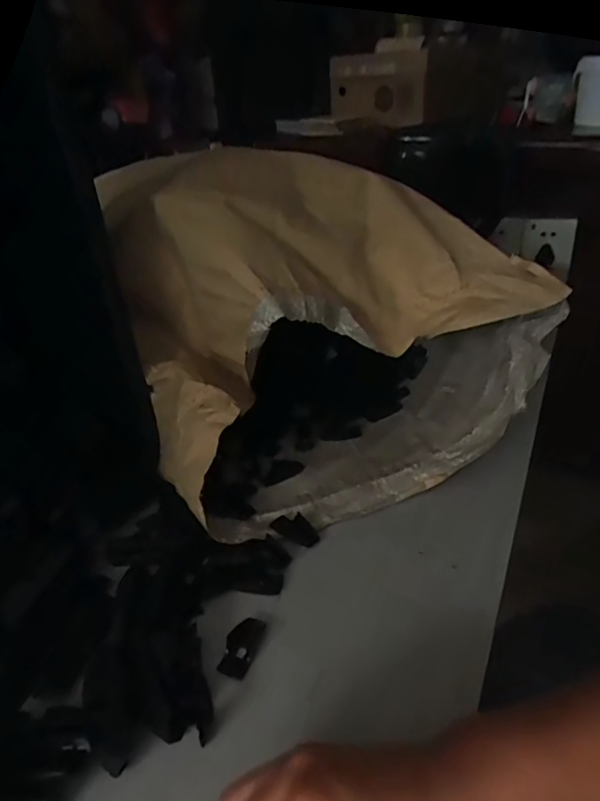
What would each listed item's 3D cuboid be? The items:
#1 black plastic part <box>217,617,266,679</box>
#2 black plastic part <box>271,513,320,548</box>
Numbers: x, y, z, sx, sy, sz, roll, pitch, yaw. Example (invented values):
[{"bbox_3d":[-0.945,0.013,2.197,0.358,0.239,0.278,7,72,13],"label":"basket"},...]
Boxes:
[{"bbox_3d":[-0.039,0.161,0.361,0.020,0.004,0.040,9,34,19],"label":"black plastic part"},{"bbox_3d":[-0.003,0.103,0.444,0.042,0.008,0.022,19,38,32],"label":"black plastic part"}]

